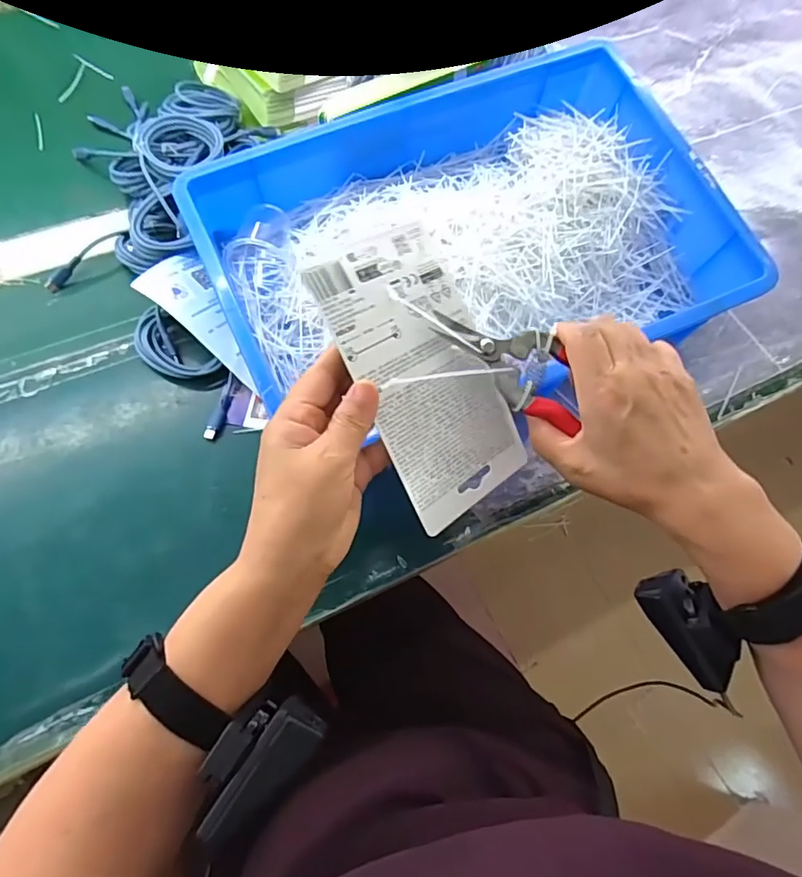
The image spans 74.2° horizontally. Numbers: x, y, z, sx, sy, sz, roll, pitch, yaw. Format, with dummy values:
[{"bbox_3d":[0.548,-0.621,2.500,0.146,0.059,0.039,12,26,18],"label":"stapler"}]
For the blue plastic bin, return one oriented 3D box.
[{"bbox_3d":[0.057,-0.172,0.469,0.427,0.115,0.291,-21,69,-12],"label":"blue plastic bin"}]

